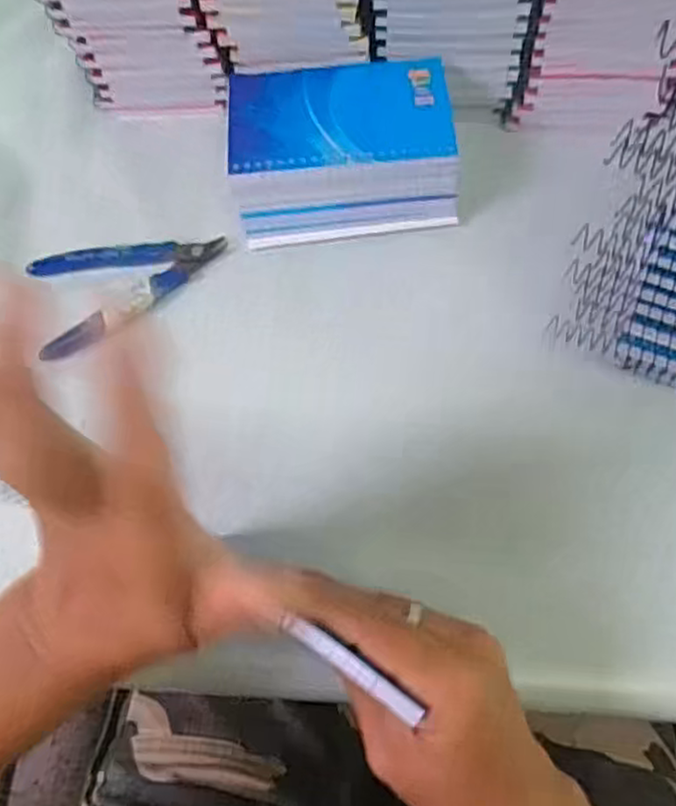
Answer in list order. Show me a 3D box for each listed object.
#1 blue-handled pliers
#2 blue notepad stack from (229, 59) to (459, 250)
[{"bbox_3d":[-0.124,-0.078,0.419,0.114,0.010,0.070,-26,66,-8],"label":"blue-handled pliers"},{"bbox_3d":[0.003,-0.155,0.422,0.128,0.050,0.086,-6,65,1],"label":"blue notepad stack"}]

